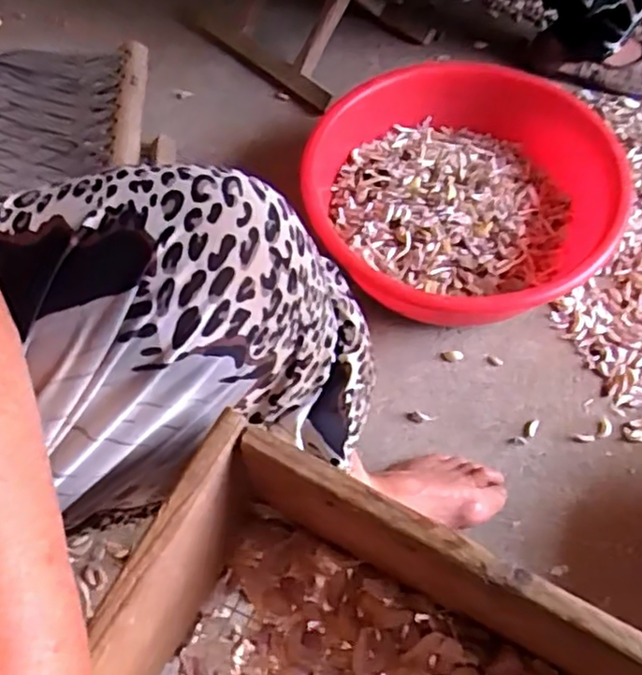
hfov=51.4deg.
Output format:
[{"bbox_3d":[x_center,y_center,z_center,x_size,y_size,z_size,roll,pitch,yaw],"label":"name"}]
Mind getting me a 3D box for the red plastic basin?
[{"bbox_3d":[0.182,-0.176,0.837,0.344,0.112,0.376,0,58,1],"label":"red plastic basin"}]

